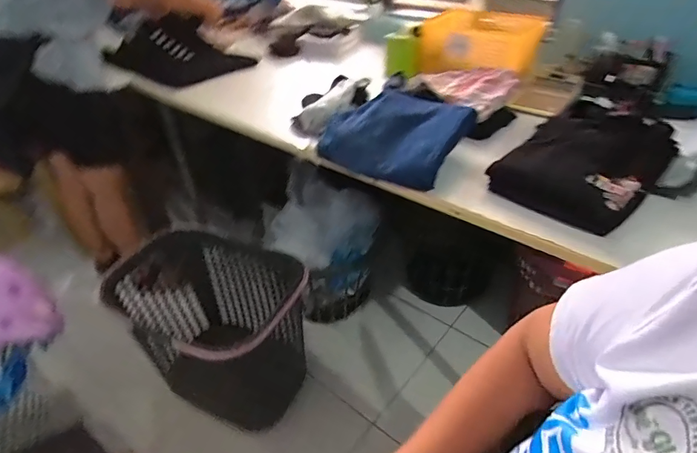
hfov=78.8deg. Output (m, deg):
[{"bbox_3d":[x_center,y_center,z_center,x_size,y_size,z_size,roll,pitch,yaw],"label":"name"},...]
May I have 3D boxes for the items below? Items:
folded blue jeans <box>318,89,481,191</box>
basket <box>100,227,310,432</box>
[{"bbox_3d":[0.100,-0.173,0.781,0.210,0.073,0.223,23,45,30],"label":"folded blue jeans"},{"bbox_3d":[-0.342,0.251,1.121,0.441,0.337,0.316,13,41,20],"label":"basket"}]

